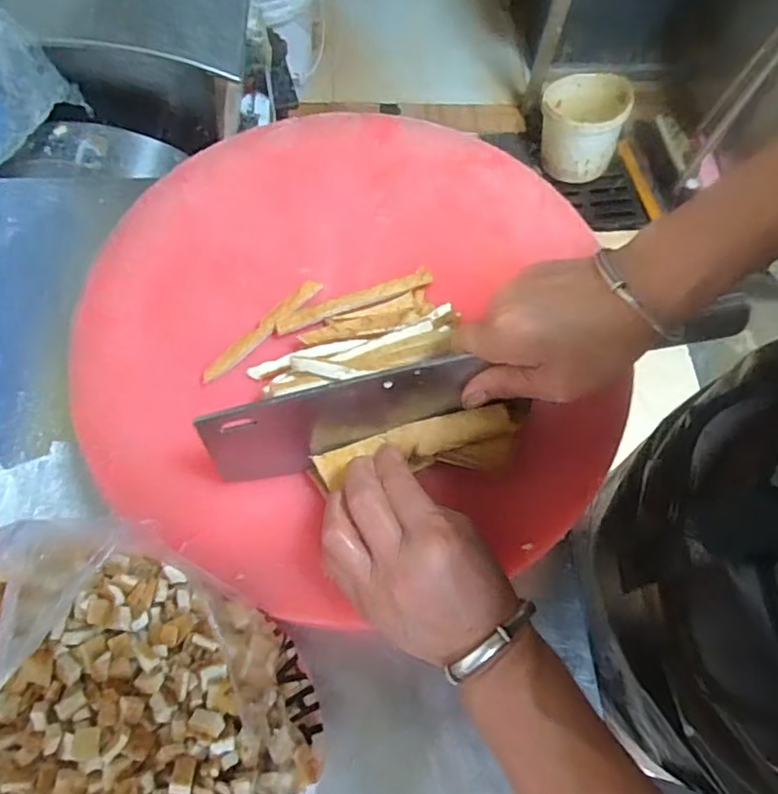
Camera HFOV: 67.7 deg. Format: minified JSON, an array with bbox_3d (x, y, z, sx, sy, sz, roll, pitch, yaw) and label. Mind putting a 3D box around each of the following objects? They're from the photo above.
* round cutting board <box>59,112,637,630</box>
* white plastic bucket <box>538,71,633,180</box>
[{"bbox_3d":[-0.036,-0.055,0.414,0.362,0.037,0.390,1,65,-3],"label":"round cutting board"},{"bbox_3d":[0.541,-0.778,1.664,0.220,0.197,0.233,1,65,-3],"label":"white plastic bucket"}]

